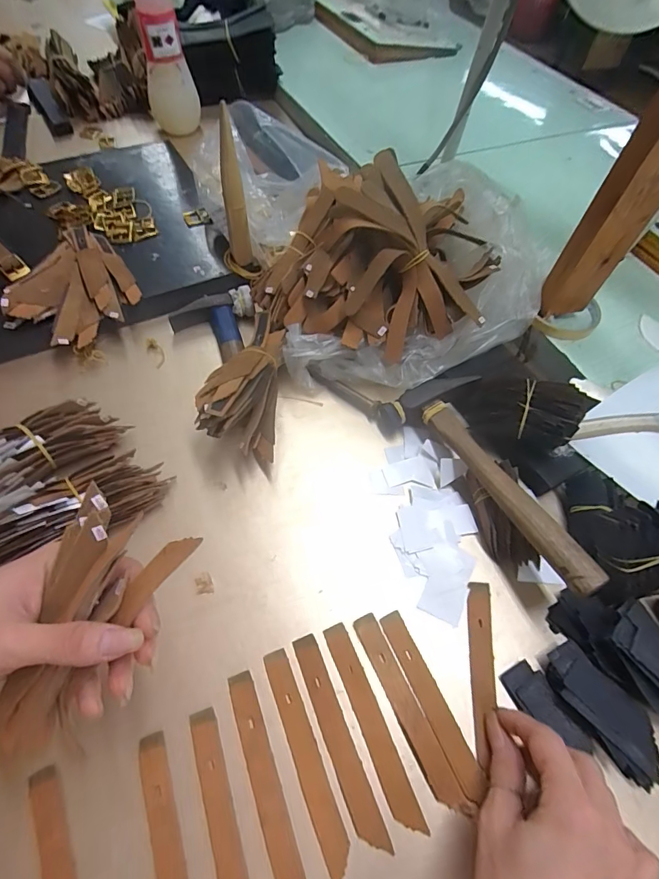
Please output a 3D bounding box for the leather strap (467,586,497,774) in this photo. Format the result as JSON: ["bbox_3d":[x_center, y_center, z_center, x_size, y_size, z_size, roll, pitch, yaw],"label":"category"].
[{"bbox_3d":[0.109,0.162,0.309,0.017,0.006,0.117,9,58,2],"label":"leather strap"}]

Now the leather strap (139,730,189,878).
[{"bbox_3d":[-0.092,0.240,0.248,0.017,0.004,0.124,-17,62,-14],"label":"leather strap"}]

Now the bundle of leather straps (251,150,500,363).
[{"bbox_3d":[0.047,-0.179,0.421,0.216,0.110,0.173,18,60,7],"label":"bundle of leather straps"}]

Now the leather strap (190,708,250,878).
[{"bbox_3d":[-0.062,0.231,0.256,0.017,0.004,0.124,-16,61,-13],"label":"leather strap"}]

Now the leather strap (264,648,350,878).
[{"bbox_3d":[-0.015,0.200,0.277,0.016,0.004,0.123,-19,62,-14],"label":"leather strap"}]

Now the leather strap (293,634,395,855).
[{"bbox_3d":[0.005,0.193,0.283,0.017,0.004,0.124,-18,62,-14],"label":"leather strap"}]

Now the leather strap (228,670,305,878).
[{"bbox_3d":[-0.040,0.212,0.268,0.018,0.004,0.124,-17,62,-13],"label":"leather strap"}]

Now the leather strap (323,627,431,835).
[{"bbox_3d":[0.027,0.187,0.290,0.017,0.004,0.124,-19,62,-14],"label":"leather strap"}]

